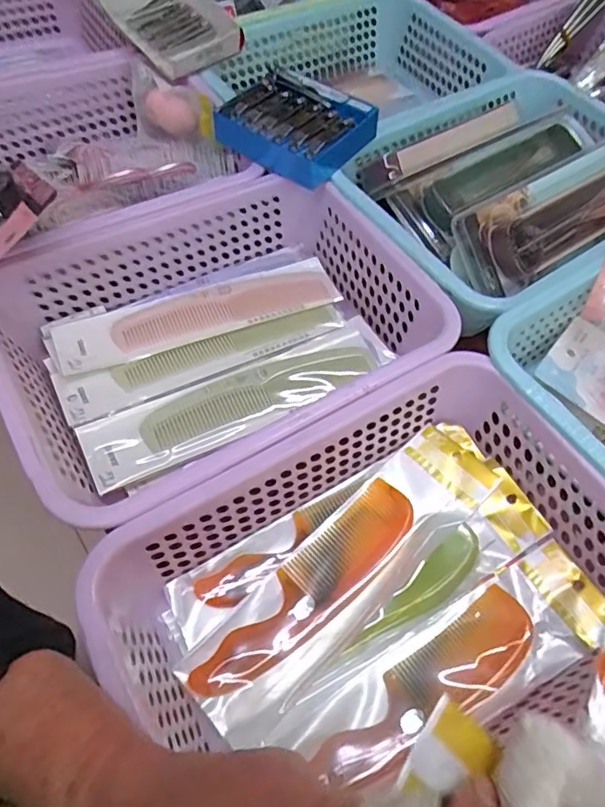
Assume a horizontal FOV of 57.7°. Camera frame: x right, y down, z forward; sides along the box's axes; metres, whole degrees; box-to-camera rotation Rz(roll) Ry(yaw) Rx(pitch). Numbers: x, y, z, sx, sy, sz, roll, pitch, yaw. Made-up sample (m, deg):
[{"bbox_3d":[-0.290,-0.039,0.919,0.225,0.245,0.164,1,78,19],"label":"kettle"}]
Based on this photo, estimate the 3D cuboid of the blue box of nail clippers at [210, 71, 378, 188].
[{"bbox_3d":[-0.007,-0.271,0.538,0.128,0.043,0.106,33,63,15],"label":"blue box of nail clippers"}]

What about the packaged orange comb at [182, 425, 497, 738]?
[{"bbox_3d":[0.033,0.116,0.397,0.262,0.011,0.067,-38,69,-22],"label":"packaged orange comb"}]

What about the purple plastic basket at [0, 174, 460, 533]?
[{"bbox_3d":[-0.070,-0.060,0.461,0.330,0.082,0.249,-27,65,-17],"label":"purple plastic basket"}]

